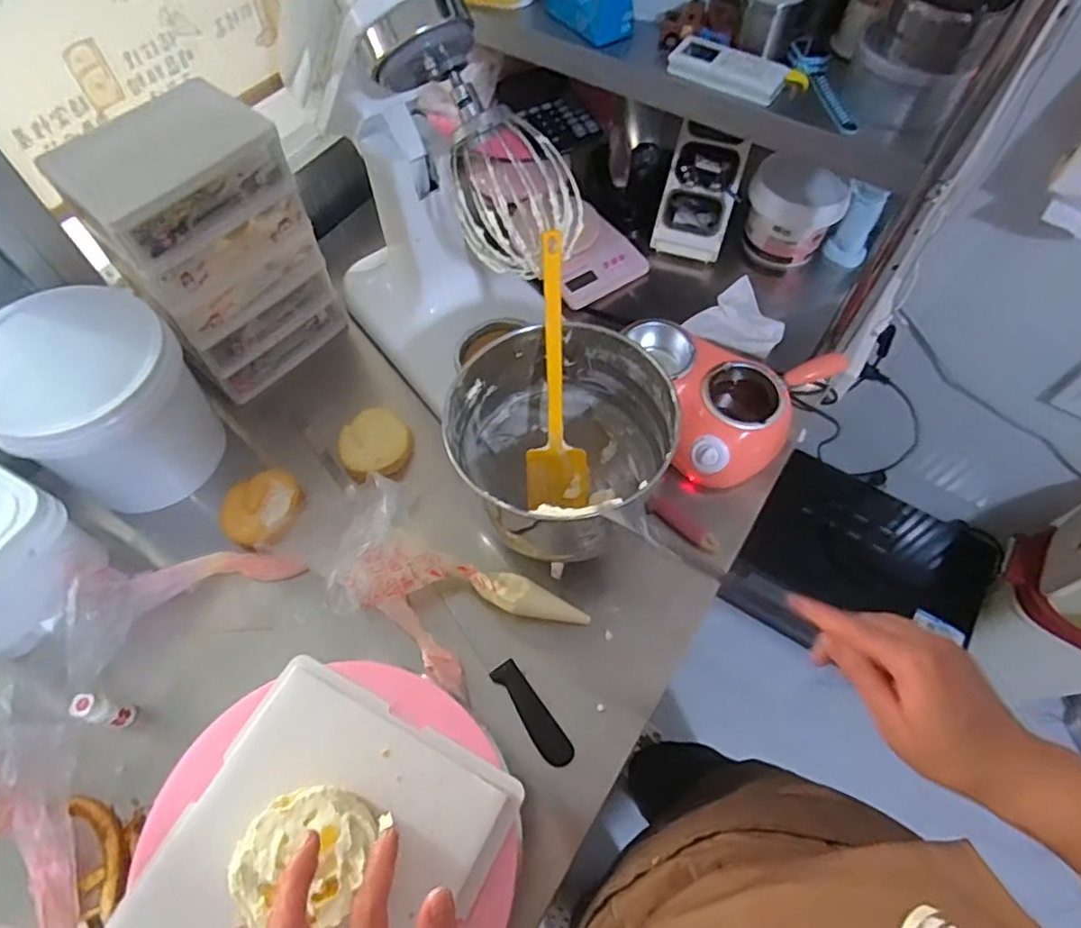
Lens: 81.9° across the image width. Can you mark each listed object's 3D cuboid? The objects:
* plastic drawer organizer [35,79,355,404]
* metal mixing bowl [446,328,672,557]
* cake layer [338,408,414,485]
[{"bbox_3d":[-0.391,-0.253,0.760,0.129,0.304,0.201,37,66,18],"label":"plastic drawer organizer"},{"bbox_3d":[0.012,-0.017,0.677,0.191,0.176,0.208,0,60,0],"label":"metal mixing bowl"},{"bbox_3d":[-0.210,-0.020,0.806,0.091,0.050,0.100,0,60,0],"label":"cake layer"}]

